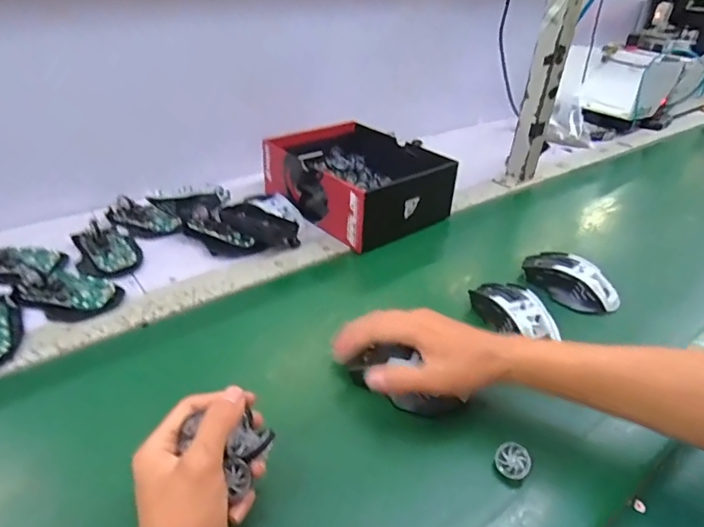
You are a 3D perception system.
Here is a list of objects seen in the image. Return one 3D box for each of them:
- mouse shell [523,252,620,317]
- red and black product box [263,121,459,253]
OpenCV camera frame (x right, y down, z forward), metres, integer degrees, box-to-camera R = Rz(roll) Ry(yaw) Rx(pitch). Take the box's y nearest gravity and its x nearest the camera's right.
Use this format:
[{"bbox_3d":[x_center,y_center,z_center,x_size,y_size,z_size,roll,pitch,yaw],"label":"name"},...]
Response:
[{"bbox_3d":[0.264,0.018,0.589,0.059,0.038,0.117,-25,45,-37],"label":"mouse shell"},{"bbox_3d":[-0.002,-0.135,0.751,0.188,0.087,0.262,-23,44,-35],"label":"red and black product box"}]

